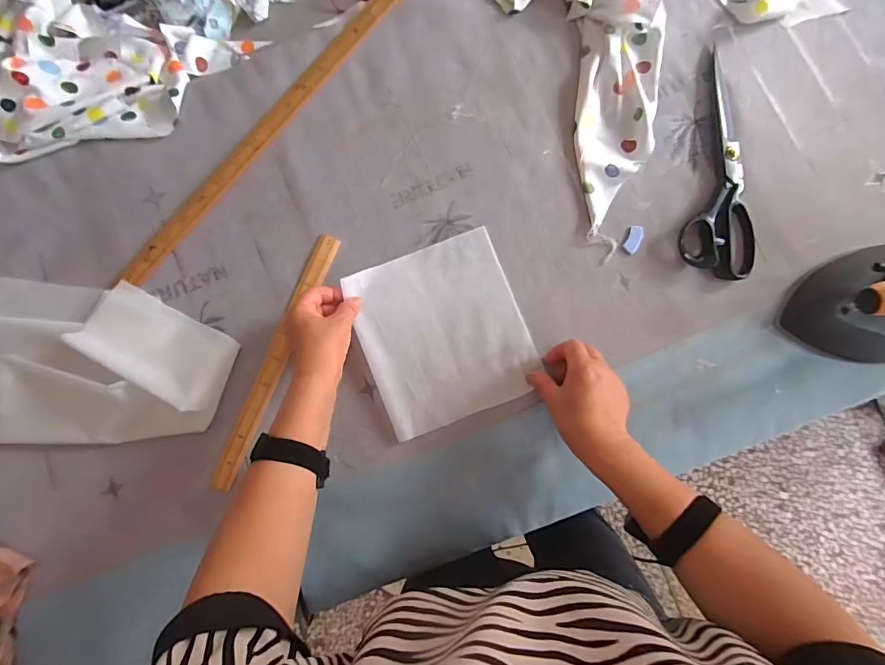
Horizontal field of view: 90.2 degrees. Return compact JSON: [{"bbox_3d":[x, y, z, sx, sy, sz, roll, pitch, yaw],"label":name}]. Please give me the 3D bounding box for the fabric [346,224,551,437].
[{"bbox_3d":[0.002,-0.001,0.531,0.189,0.022,0.207,-21,83,1],"label":"fabric"}]

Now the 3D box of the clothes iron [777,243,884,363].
[{"bbox_3d":[0.496,-0.037,0.460,0.193,0.114,0.129,-12,83,2],"label":"clothes iron"}]

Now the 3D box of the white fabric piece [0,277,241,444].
[{"bbox_3d":[-0.444,0.035,0.535,0.363,0.046,0.196,3,84,4],"label":"white fabric piece"}]

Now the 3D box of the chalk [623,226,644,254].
[{"bbox_3d":[0.236,-0.114,0.543,0.018,0.005,0.036,22,85,5],"label":"chalk"}]

